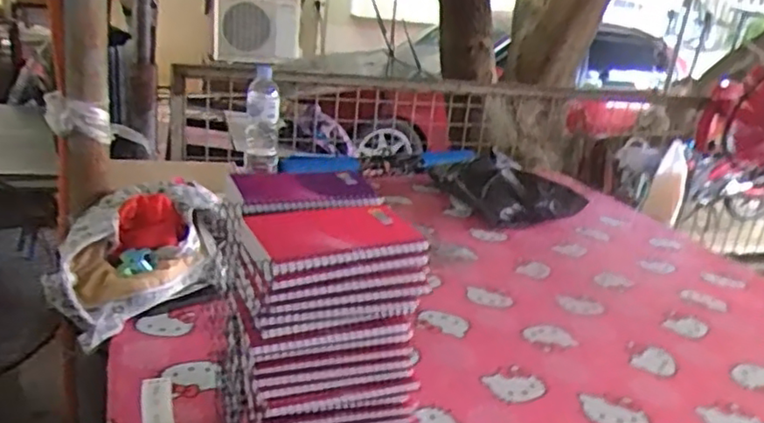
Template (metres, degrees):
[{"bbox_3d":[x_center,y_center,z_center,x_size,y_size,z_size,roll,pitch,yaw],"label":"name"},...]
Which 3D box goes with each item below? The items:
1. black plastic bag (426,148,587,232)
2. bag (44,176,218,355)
[{"bbox_3d":[0.274,-0.068,1.587,0.238,0.094,0.365,-1,21,-18],"label":"black plastic bag"},{"bbox_3d":[-0.360,0.062,0.959,0.160,0.140,0.236,18,23,32],"label":"bag"}]

